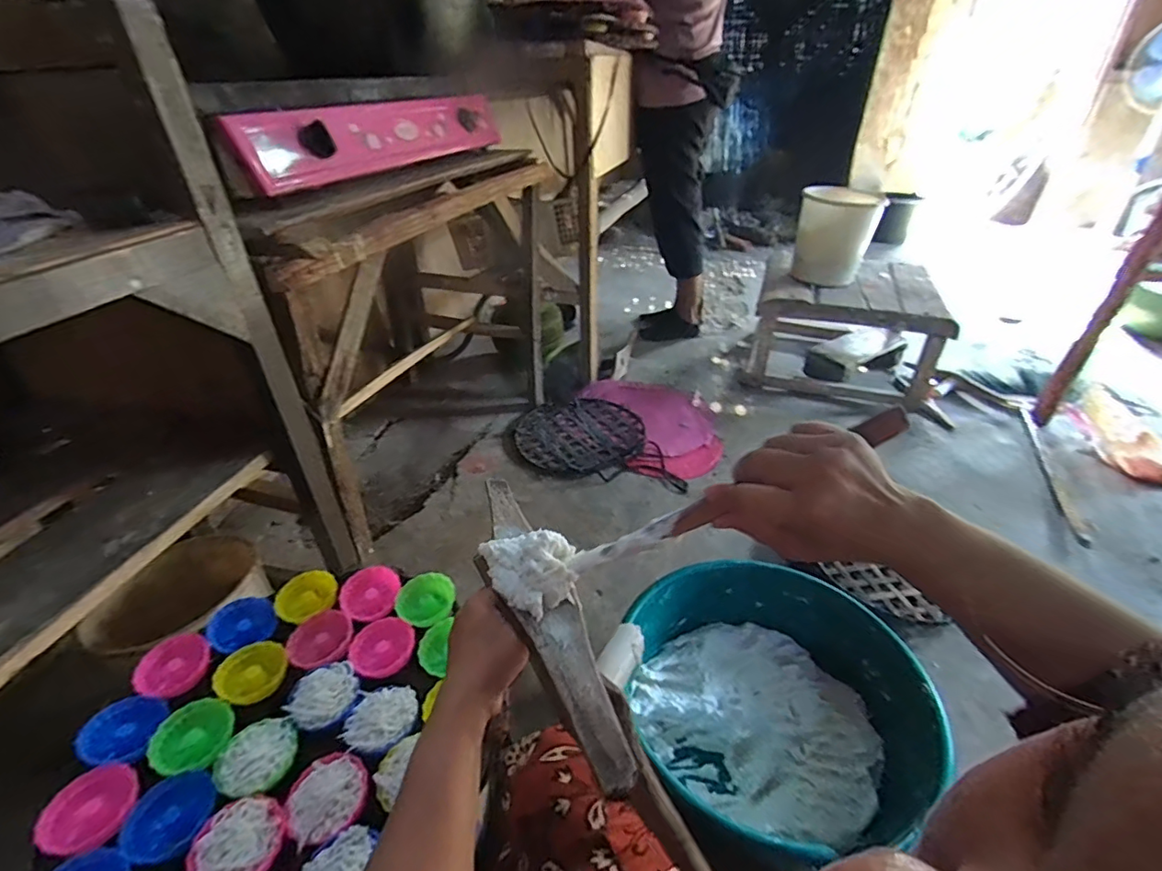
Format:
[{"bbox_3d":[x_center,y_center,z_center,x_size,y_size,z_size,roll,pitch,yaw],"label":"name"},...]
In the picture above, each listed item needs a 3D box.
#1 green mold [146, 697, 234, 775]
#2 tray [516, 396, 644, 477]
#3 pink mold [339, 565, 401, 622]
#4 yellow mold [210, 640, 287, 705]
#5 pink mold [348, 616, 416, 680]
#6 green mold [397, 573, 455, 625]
[{"bbox_3d":[-0.341,0.265,0.470,0.054,0.023,0.061,18,39,24],"label":"green mold"},{"bbox_3d":[-0.009,-0.013,1.544,0.341,0.039,0.372,-22,41,-28],"label":"tray"},{"bbox_3d":[-0.232,0.176,0.592,0.061,0.025,0.056,0,35,0],"label":"pink mold"},{"bbox_3d":[-0.319,0.229,0.518,0.055,0.019,0.059,0,35,0],"label":"yellow mold"},{"bbox_3d":[-0.197,0.213,0.535,0.059,0.014,0.062,0,35,0],"label":"pink mold"},{"bbox_3d":[-0.169,0.181,0.583,0.059,0.027,0.053,-9,36,-13],"label":"green mold"}]

